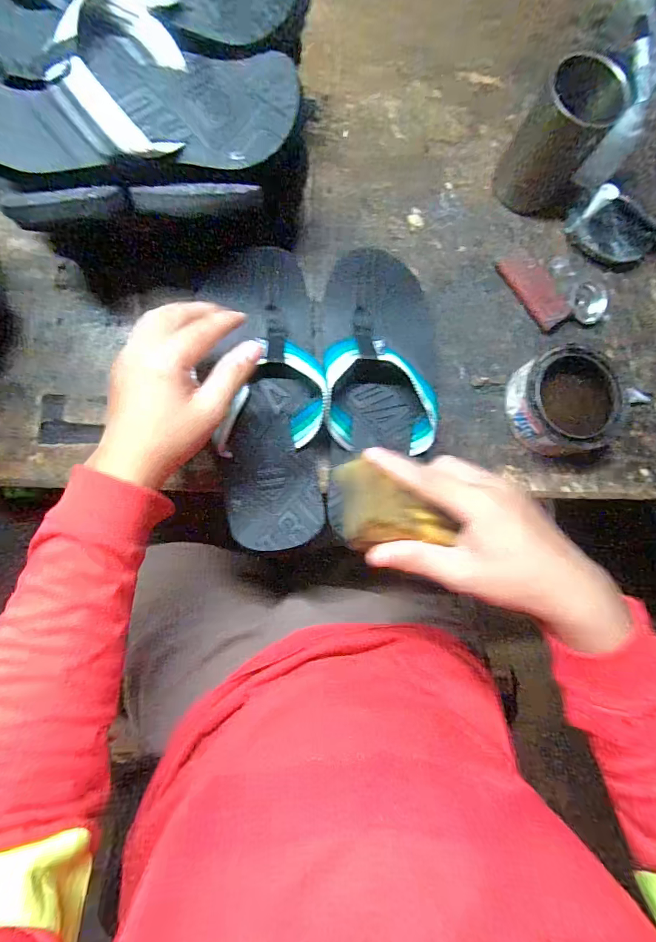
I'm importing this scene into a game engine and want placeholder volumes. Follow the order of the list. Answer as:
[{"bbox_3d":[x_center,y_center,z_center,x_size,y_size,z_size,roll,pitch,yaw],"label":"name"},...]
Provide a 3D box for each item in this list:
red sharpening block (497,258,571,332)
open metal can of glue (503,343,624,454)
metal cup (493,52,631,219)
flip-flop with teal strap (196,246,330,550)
[{"bbox_3d":[0.225,-0.197,0.450,0.039,0.011,0.089,-32,87,-9],"label":"red sharpening block"},{"bbox_3d":[0.239,-0.068,0.423,0.104,0.043,0.105,1,83,-5],"label":"open metal can of glue"},{"bbox_3d":[0.234,-0.329,0.424,0.085,0.109,0.071,26,81,-2],"label":"metal cup"},{"bbox_3d":[-0.055,-0.073,0.380,0.099,0.043,0.288,-3,82,-6],"label":"flip-flop with teal strap"}]

